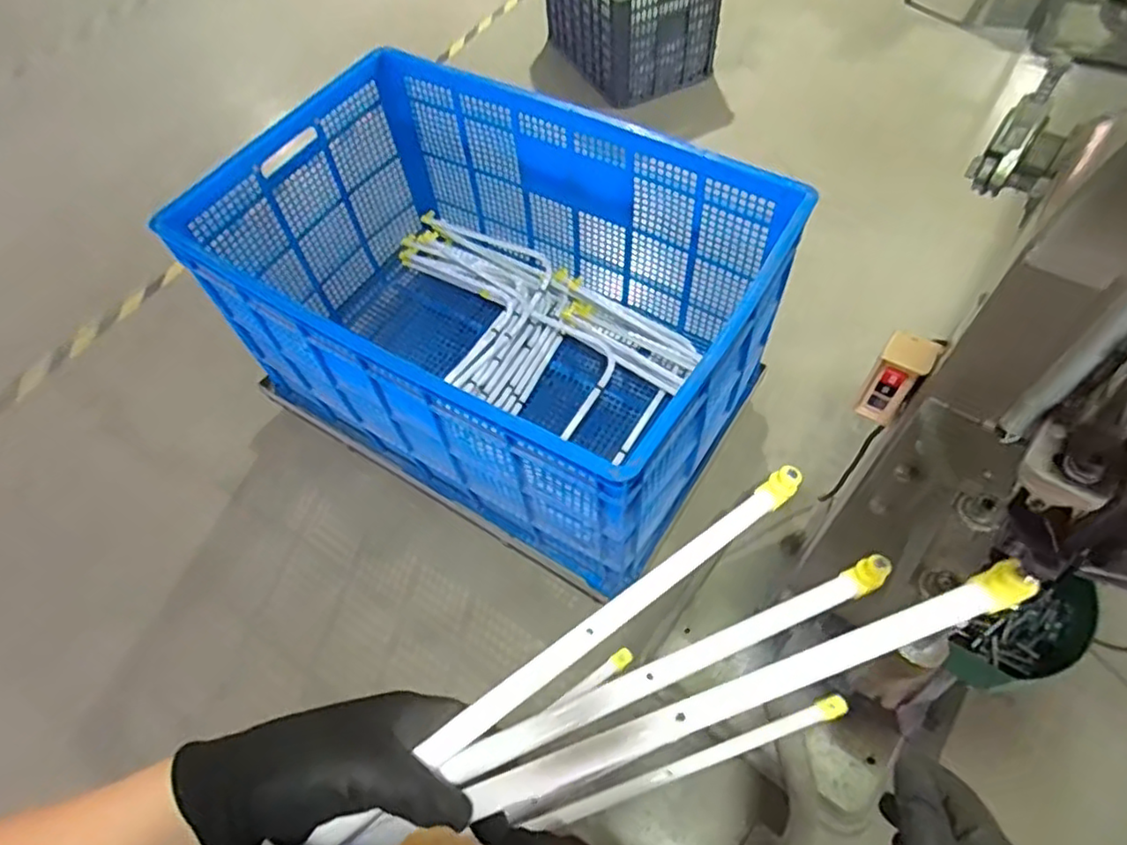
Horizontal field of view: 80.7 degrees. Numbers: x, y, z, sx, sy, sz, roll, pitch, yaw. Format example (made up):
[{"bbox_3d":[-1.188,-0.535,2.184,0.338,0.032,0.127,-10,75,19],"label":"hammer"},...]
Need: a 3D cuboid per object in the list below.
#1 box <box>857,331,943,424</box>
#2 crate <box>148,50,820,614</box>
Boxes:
[{"bbox_3d":[0.355,-0.046,0.709,0.048,0.110,0.040,31,65,21],"label":"box"},{"bbox_3d":[-0.132,-0.237,1.356,1.000,0.633,0.690,24,63,17],"label":"crate"}]

